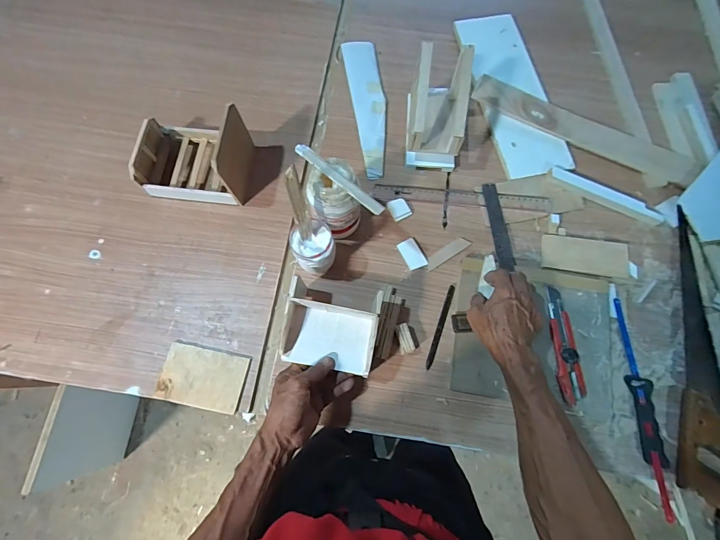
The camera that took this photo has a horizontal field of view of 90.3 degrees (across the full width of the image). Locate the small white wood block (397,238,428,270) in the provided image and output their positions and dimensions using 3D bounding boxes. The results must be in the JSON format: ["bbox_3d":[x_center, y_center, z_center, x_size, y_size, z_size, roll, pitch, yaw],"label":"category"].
[{"bbox_3d":[0.088,-0.026,0.596,0.033,0.004,0.052,-26,75,-8],"label":"small white wood block"}]

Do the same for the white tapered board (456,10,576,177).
[{"bbox_3d":[0.286,-0.341,0.683,0.125,0.022,0.360,-10,74,-3],"label":"white tapered board"}]

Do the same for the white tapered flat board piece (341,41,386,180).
[{"bbox_3d":[0.019,-0.312,0.680,0.063,0.007,0.308,-9,74,-3],"label":"white tapered flat board piece"}]

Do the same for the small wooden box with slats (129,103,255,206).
[{"bbox_3d":[-0.274,-0.193,0.581,0.164,0.119,0.128,3,73,0],"label":"small wooden box with slats"}]

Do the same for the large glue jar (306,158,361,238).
[{"bbox_3d":[-0.037,-0.102,0.549,0.079,0.135,0.069,-26,75,-8],"label":"large glue jar"}]

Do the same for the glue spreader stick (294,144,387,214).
[{"bbox_3d":[-0.028,-0.123,0.482,0.148,0.005,0.018,39,69,8],"label":"glue spreader stick"}]

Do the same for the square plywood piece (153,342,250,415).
[{"bbox_3d":[-0.235,0.161,0.536,0.121,0.010,0.080,11,74,3],"label":"square plywood piece"}]

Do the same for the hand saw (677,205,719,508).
[{"bbox_3d":[0.519,0.123,0.541,0.090,0.027,0.433,9,73,2],"label":"hand saw"}]

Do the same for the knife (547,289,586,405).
[{"bbox_3d":[0.305,0.112,0.541,0.033,0.025,0.168,-3,73,-1],"label":"knife"}]

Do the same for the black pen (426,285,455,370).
[{"bbox_3d":[0.126,0.087,0.557,0.011,0.004,0.135,20,74,5],"label":"black pen"}]

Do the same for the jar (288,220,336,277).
[{"bbox_3d":[-0.069,-0.029,0.551,0.059,0.090,0.062,0,73,0],"label":"jar"}]

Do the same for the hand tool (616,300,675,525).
[{"bbox_3d":[0.420,0.195,0.525,0.037,0.012,0.300,-2,73,-1],"label":"hand tool"}]

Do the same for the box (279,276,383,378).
[{"bbox_3d":[-0.040,0.079,0.493,0.124,0.031,0.108,11,74,3],"label":"box"}]

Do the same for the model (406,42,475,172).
[{"bbox_3d":[0.128,-0.266,0.594,0.080,0.149,0.138,4,73,1],"label":"model"}]

